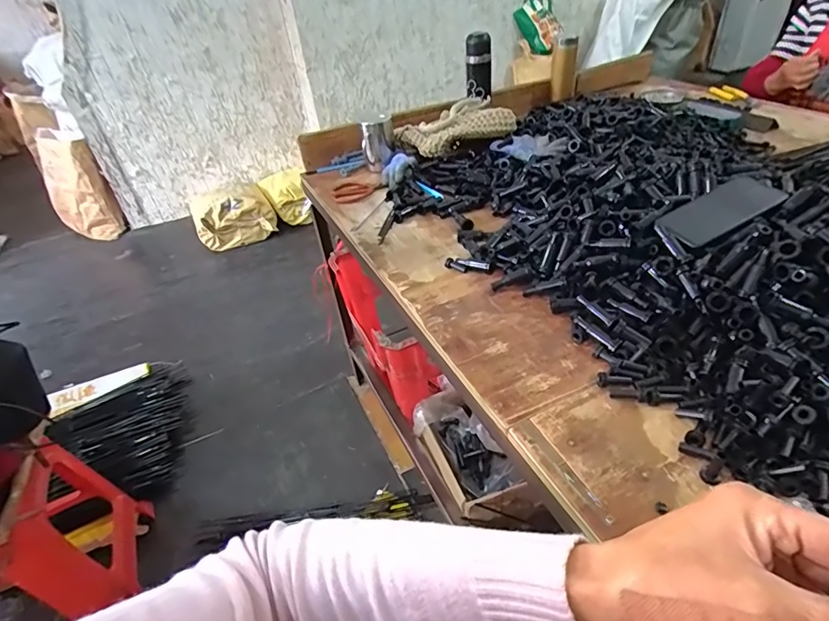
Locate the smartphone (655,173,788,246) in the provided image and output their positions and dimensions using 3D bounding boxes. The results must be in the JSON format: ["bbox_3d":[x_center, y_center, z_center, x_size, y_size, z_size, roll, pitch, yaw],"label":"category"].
[{"bbox_3d":[0.420,-0.138,0.634,0.166,0.010,0.077,-28,48,-8],"label":"smartphone"}]

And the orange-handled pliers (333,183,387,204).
[{"bbox_3d":[-0.124,-0.272,1.056,0.124,0.020,0.076,-6,39,2],"label":"orange-handled pliers"}]

